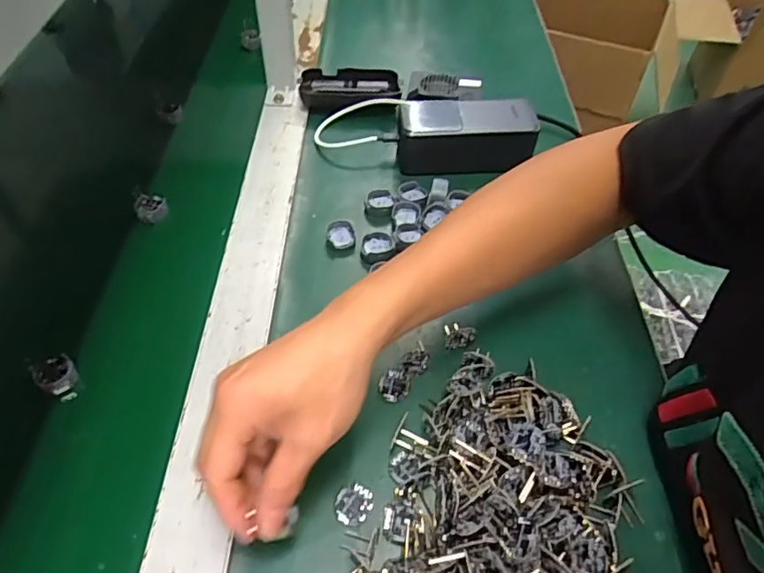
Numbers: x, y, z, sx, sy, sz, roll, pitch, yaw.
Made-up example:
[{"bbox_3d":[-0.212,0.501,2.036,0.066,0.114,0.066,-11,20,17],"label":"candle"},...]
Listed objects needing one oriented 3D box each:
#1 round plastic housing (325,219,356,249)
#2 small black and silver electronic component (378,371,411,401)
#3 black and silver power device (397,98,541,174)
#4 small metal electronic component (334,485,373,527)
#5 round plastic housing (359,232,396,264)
[{"bbox_3d":[-0.036,-0.045,0.484,0.024,0.012,0.026,0,51,0],"label":"round plastic housing"},{"bbox_3d":[0.009,0.072,0.399,0.022,0.009,0.022,0,51,0],"label":"small black and silver electronic component"},{"bbox_3d":[0.082,-0.148,0.542,0.131,0.055,0.054,0,50,-3],"label":"black and silver power device"},{"bbox_3d":[-0.018,0.136,0.347,0.024,0.005,0.023,0,51,0],"label":"small metal electronic component"},{"bbox_3d":[-0.004,-0.032,0.475,0.029,0.012,0.029,0,51,0],"label":"round plastic housing"}]

